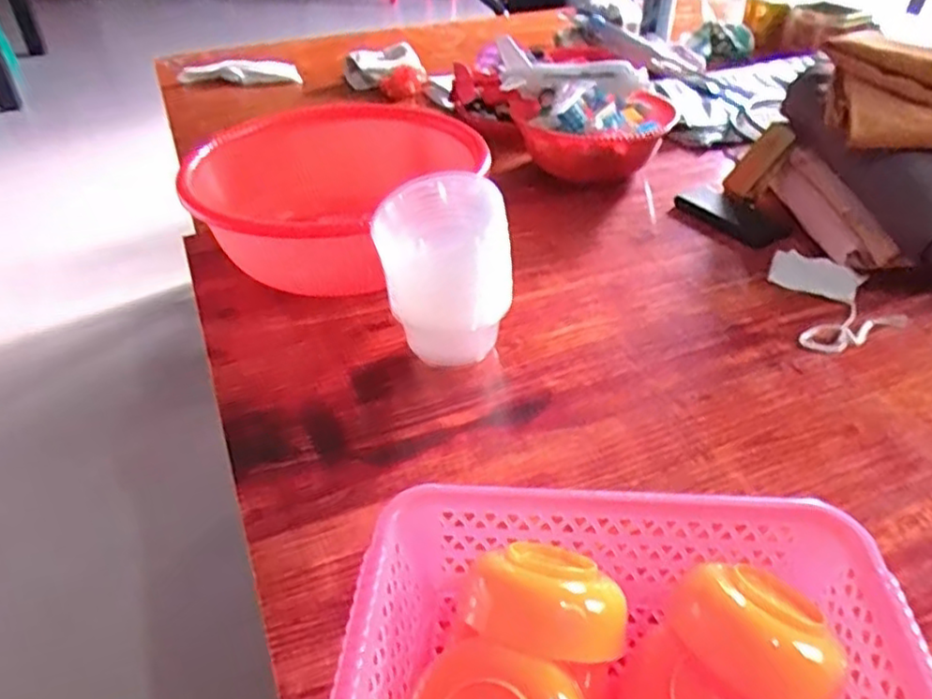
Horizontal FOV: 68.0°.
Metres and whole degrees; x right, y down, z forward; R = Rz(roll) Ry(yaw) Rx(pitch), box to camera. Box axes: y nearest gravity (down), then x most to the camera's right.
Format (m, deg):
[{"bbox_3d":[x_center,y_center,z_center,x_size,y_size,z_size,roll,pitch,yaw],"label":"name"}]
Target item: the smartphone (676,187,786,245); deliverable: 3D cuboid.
[{"bbox_3d":[0.342,-0.170,0.877,0.074,0.011,0.144,-20,42,-23],"label":"smartphone"}]

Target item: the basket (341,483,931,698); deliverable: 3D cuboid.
[{"bbox_3d":[0.090,0.190,0.390,0.298,0.078,0.207,2,38,4],"label":"basket"}]

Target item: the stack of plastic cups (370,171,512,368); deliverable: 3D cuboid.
[{"bbox_3d":[-0.023,-0.068,0.670,0.113,0.171,0.099,-9,38,-11],"label":"stack of plastic cups"}]

